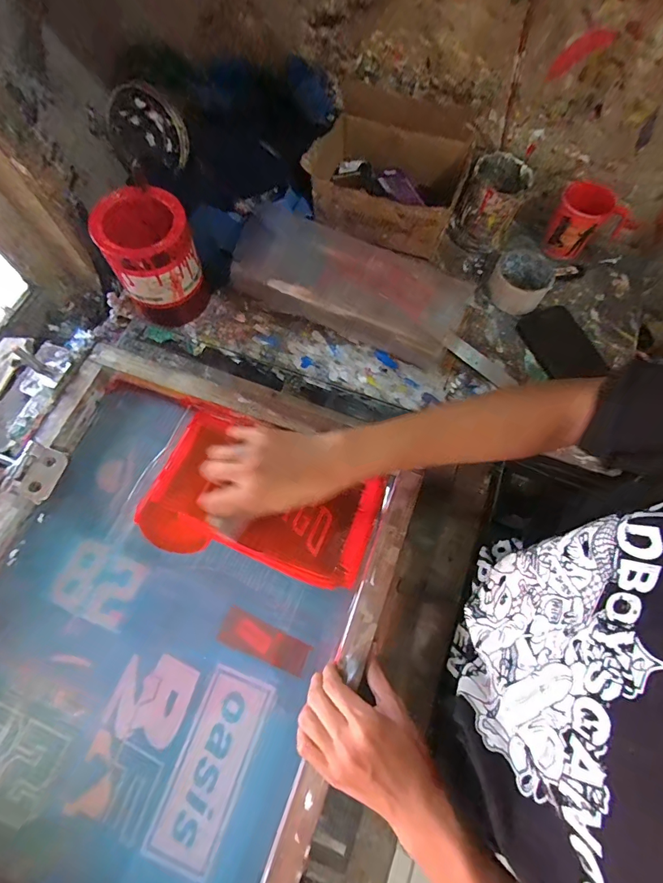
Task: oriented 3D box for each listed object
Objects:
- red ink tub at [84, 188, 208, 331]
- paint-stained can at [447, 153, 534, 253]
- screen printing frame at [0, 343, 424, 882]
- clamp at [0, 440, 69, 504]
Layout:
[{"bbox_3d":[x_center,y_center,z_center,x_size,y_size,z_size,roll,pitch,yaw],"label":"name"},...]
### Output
[{"bbox_3d":[-0.231,-0.240,0.532,0.106,0.121,0.110,0,70,-1],"label":"red ink tub"},{"bbox_3d":[0.247,-0.372,0.631,0.085,0.105,0.085,0,70,-1],"label":"paint-stained can"},{"bbox_3d":[-0.190,0.185,0.435,0.440,0.052,0.540,20,71,7],"label":"screen printing frame"},{"bbox_3d":[-0.370,0.022,0.469,0.105,0.031,0.060,23,71,8],"label":"clamp"}]

